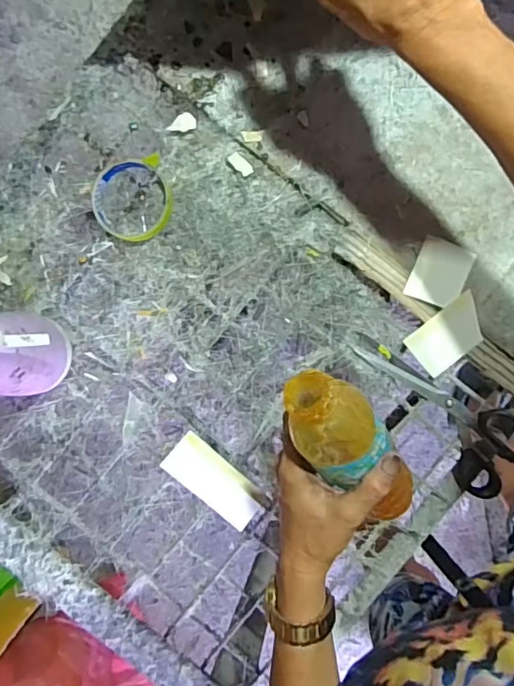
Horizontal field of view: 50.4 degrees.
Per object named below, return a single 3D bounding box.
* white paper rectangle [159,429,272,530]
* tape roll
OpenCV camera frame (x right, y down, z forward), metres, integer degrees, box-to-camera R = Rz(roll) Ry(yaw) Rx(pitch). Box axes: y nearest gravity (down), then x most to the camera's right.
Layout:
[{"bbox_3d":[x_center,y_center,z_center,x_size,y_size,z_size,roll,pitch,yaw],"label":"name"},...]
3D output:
[{"bbox_3d":[-0.045,0.152,0.594,0.115,0.006,0.051,40,100,1],"label":"white paper rectangle"},{"bbox_3d":[-0.134,-0.154,0.589,0.083,0.021,0.087,1,97,7],"label":"tape roll"}]

